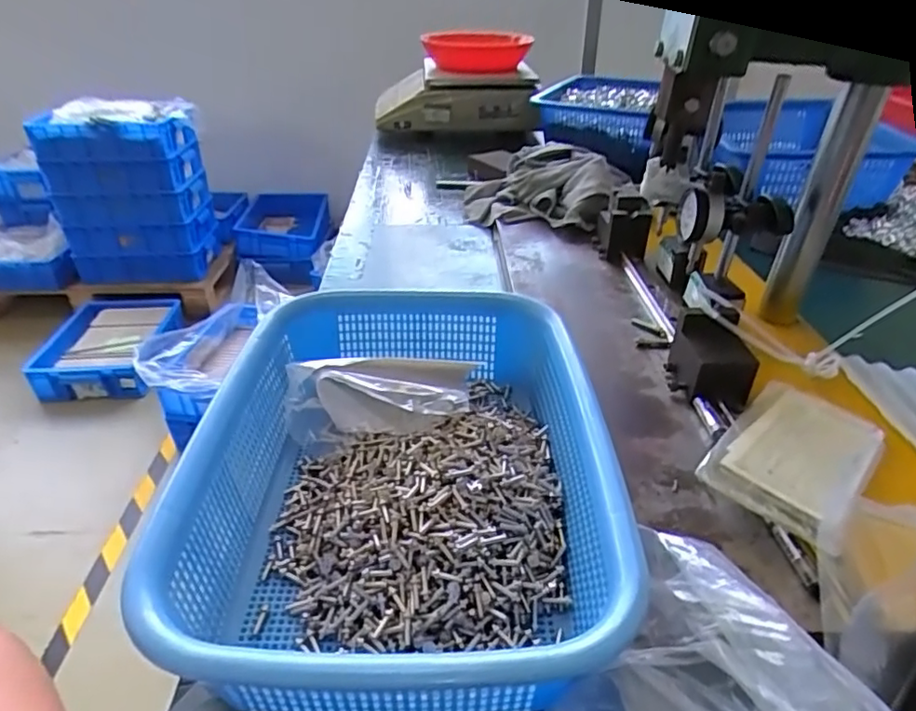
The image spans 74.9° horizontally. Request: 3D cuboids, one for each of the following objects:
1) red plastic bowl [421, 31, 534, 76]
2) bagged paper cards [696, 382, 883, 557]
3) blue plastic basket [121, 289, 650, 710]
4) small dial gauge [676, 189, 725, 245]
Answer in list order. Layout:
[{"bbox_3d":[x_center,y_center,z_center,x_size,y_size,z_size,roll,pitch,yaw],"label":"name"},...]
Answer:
[{"bbox_3d":[0.033,-0.524,1.029,0.181,0.057,0.181,-2,33,2],"label":"red plastic bowl"},{"bbox_3d":[0.202,0.055,0.355,0.072,0.023,0.146,25,41,34],"label":"bagged paper cards"},{"bbox_3d":[-0.030,0.056,0.338,0.201,0.067,0.290,0,33,0],"label":"blue plastic basket"},{"bbox_3d":[0.176,-0.102,0.433,0.023,0.035,0.036,-4,33,0],"label":"small dial gauge"}]

